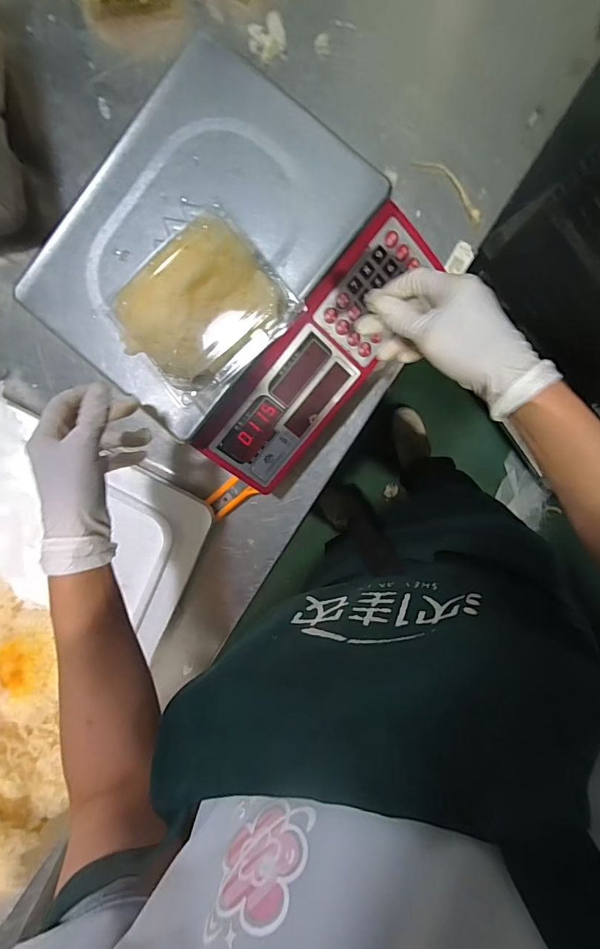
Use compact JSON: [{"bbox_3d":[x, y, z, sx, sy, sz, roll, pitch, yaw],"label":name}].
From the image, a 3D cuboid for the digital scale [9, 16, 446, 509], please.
[{"bbox_3d":[-0.063,-0.185,0.431,0.295,0.087,0.294,39,94,3],"label":"digital scale"}]

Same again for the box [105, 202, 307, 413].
[{"bbox_3d":[-0.078,-0.138,0.371,0.134,0.060,0.093,-42,91,8],"label":"box"}]

